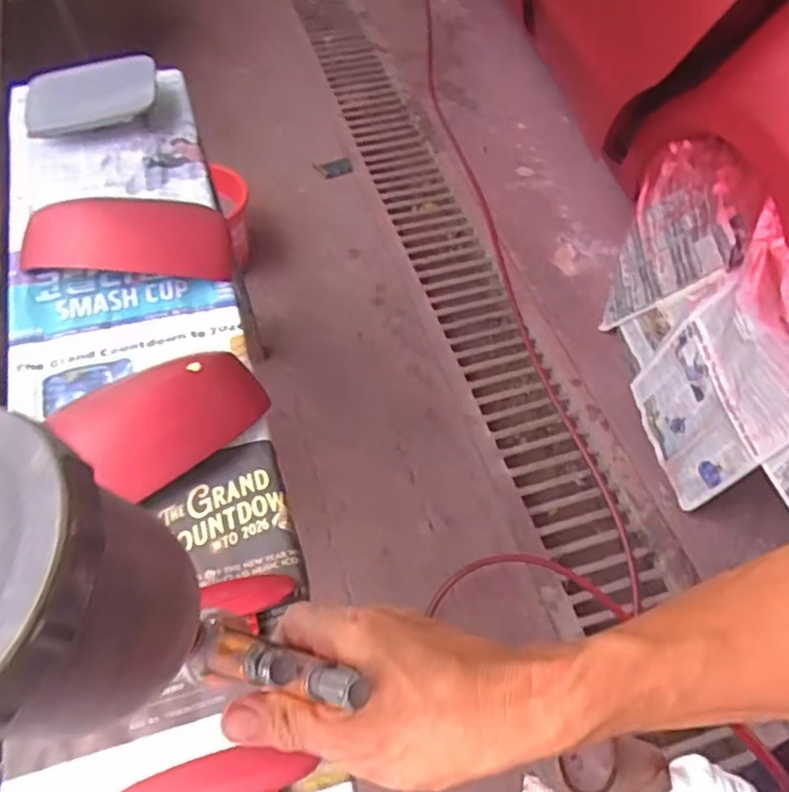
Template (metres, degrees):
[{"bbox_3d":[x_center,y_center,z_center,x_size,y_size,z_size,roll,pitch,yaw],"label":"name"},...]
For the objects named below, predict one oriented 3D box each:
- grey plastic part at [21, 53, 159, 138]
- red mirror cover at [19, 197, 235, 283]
[{"bbox_3d":[-0.437,-0.436,0.946,0.184,0.020,0.102,-14,84,-9],"label":"grey plastic part"},{"bbox_3d":[-0.322,-0.194,0.782,0.237,0.068,0.101,-4,55,-10],"label":"red mirror cover"}]

